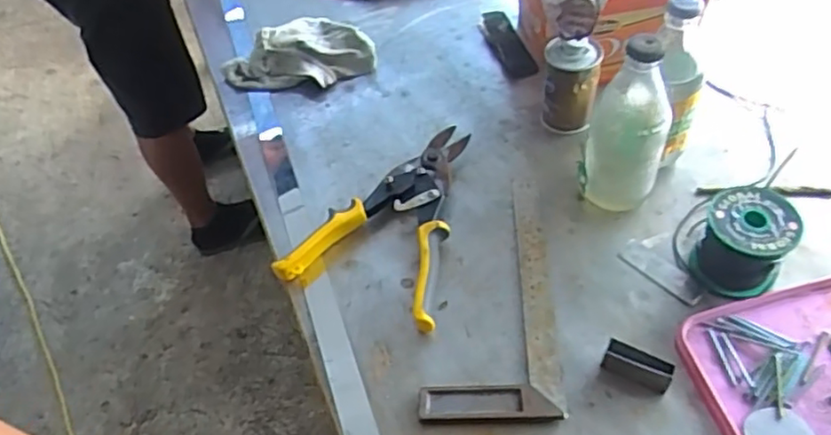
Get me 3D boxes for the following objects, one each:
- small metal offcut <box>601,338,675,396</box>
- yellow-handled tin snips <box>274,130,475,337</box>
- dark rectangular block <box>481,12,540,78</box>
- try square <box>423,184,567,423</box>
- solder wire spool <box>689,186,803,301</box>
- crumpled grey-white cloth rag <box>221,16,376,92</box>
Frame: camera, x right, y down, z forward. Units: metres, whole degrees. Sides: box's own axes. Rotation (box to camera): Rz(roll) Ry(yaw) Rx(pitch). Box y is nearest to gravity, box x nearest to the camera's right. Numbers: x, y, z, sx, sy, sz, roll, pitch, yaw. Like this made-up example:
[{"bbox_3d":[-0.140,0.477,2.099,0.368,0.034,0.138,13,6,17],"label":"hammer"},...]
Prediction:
[{"bbox_3d":[0.173,0.118,0.510,0.050,0.030,0.016,25,57,24],"label":"small metal offcut"},{"bbox_3d":[-0.012,-0.009,0.636,0.151,0.028,0.223,17,54,19],"label":"yellow-handled tin snips"},{"bbox_3d":[0.115,-0.215,0.802,0.036,0.016,0.119,-14,50,-5],"label":"dark rectangular block"},{"bbox_3d":[0.063,0.063,0.579,0.111,0.011,0.244,-2,50,4],"label":"try square"},{"bbox_3d":[0.276,0.022,0.550,0.067,0.069,0.070,23,57,23],"label":"solder wire spool"},{"bbox_3d":[-0.140,-0.205,0.804,0.177,0.045,0.103,3,51,9],"label":"crumpled grey-white cloth rag"}]

